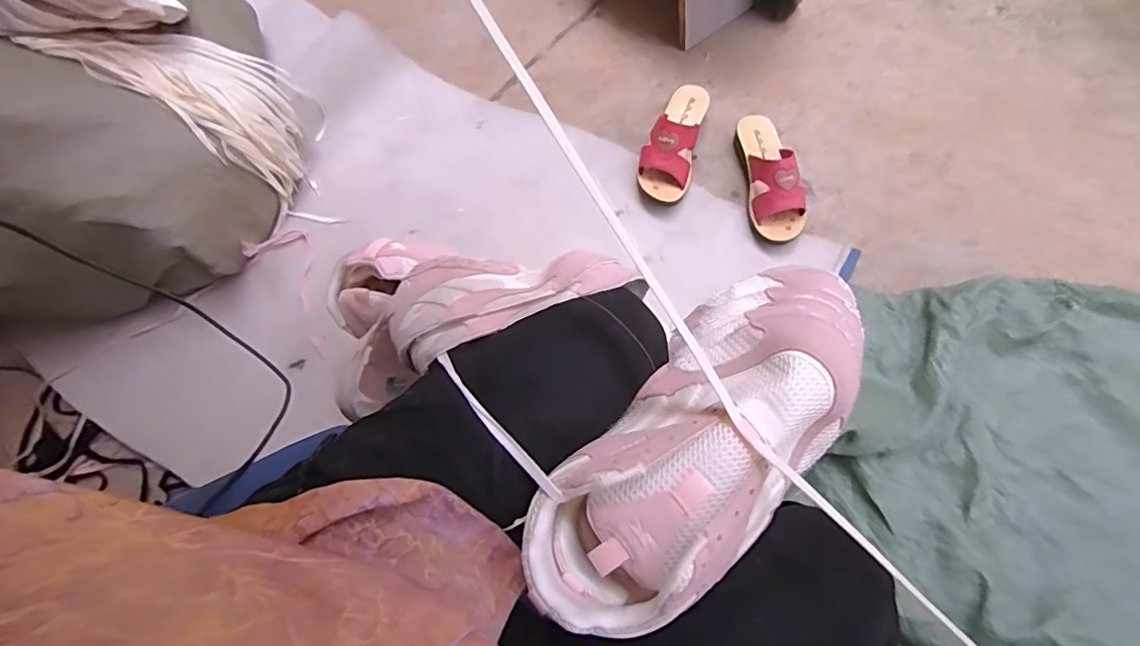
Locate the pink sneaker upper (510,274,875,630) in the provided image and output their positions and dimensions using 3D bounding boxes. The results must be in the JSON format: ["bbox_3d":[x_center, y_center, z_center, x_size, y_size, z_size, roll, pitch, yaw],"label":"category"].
[{"bbox_3d":[0.082,0.079,0.346,0.117,0.062,0.259,40,83,15],"label":"pink sneaker upper"}]

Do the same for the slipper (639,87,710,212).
[{"bbox_3d":[0.170,-0.307,0.908,0.085,0.075,0.220,14,72,7],"label":"slipper"}]

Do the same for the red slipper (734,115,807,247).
[{"bbox_3d":[0.315,-0.237,0.865,0.079,0.077,0.224,-9,70,-1],"label":"red slipper"}]

